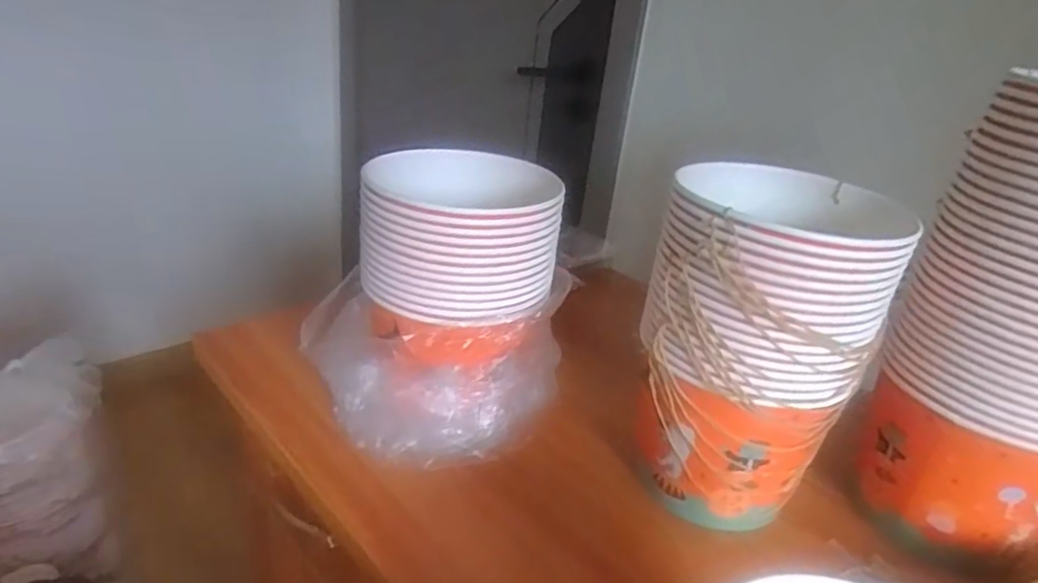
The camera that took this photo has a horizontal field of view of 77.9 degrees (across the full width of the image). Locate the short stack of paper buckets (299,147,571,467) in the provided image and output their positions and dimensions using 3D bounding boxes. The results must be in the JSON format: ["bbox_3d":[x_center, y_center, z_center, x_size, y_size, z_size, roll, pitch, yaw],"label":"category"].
[{"bbox_3d":[-0.074,0.006,0.557,0.216,0.243,0.170,3,26,-4],"label":"short stack of paper buckets"}]

